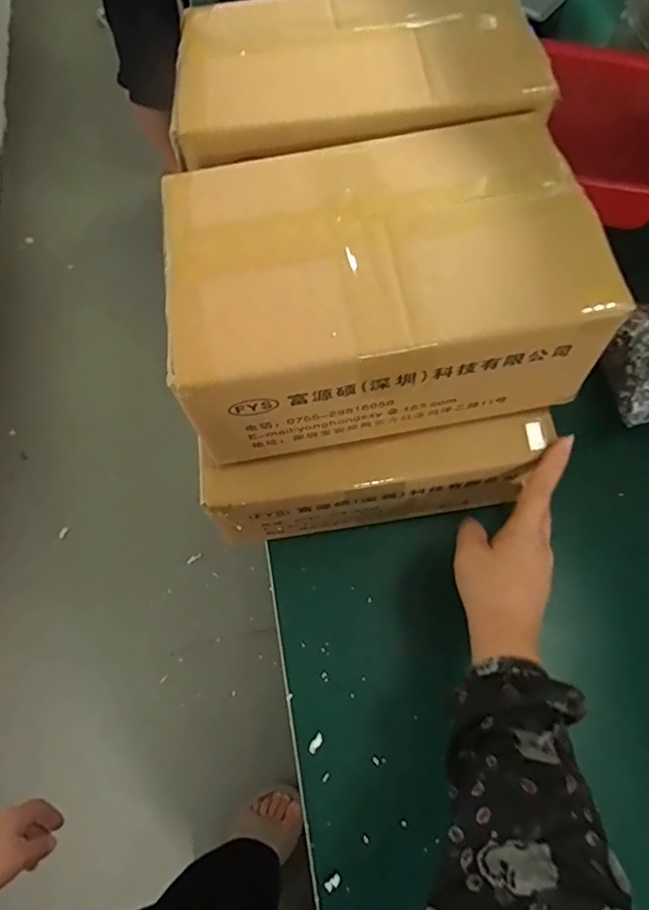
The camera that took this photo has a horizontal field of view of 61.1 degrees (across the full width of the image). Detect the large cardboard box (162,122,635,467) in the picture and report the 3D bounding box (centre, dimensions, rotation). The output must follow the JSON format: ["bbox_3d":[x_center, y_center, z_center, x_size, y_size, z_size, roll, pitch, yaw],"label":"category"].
[{"bbox_3d":[0.032,-0.114,0.367,0.256,0.111,0.174,-9,65,-2],"label":"large cardboard box"}]

